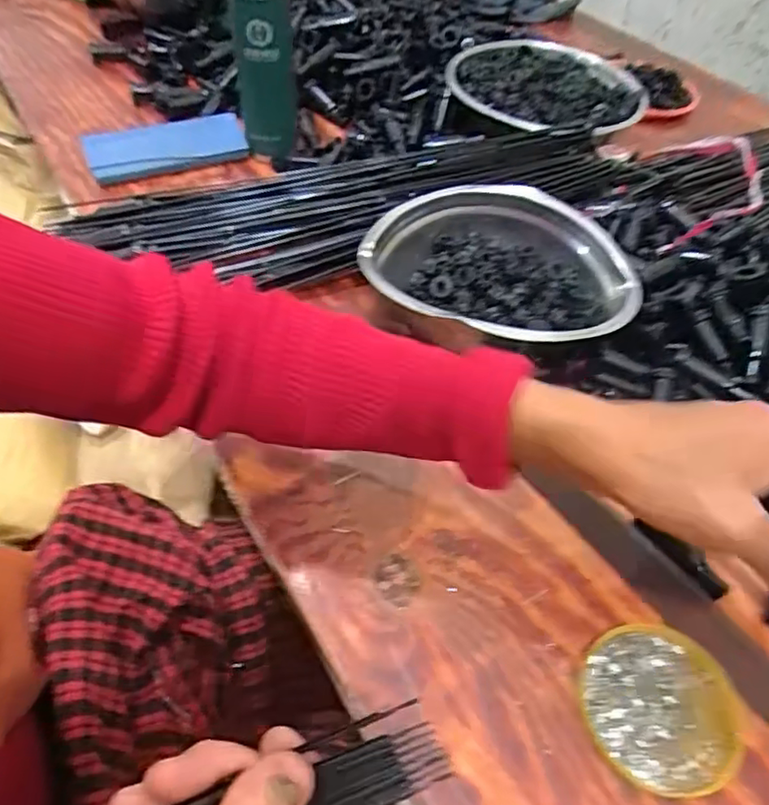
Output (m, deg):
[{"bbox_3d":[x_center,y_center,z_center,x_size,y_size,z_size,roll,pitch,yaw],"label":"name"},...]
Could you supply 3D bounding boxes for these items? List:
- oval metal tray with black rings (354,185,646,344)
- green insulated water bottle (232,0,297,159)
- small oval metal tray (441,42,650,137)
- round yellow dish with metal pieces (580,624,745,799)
[{"bbox_3d":[0.093,-0.108,0.490,0.220,0.047,0.181,1,54,-1],"label":"oval metal tray with black rings"},{"bbox_3d":[-0.124,-0.346,0.608,0.059,0.177,0.060,0,54,-2],"label":"green insulated water bottle"},{"bbox_3d":[0.183,-0.361,0.685,0.202,0.029,0.224,-36,63,-24],"label":"small oval metal tray"},{"bbox_3d":[0.153,0.165,0.326,0.086,0.008,0.081,1,54,-1],"label":"round yellow dish with metal pieces"}]

